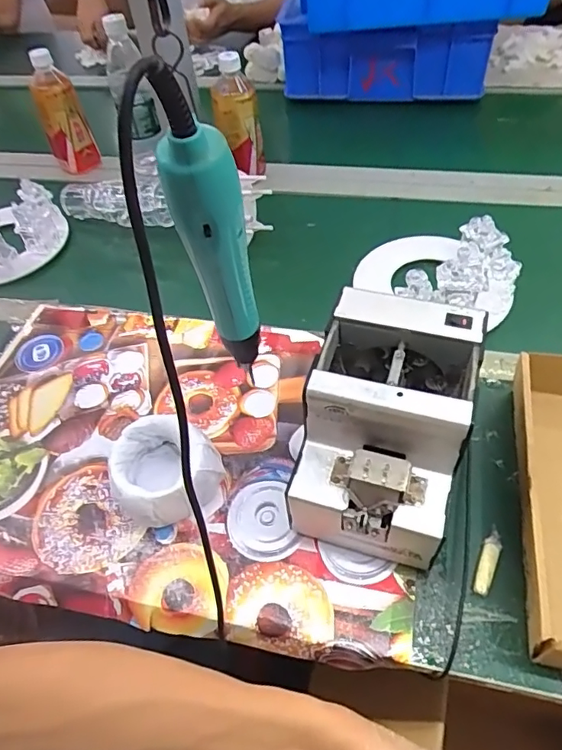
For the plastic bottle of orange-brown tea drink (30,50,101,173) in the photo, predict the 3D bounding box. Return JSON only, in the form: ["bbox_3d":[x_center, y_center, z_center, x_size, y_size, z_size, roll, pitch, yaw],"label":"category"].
[{"bbox_3d":[-0.366,-0.427,0.874,0.072,0.192,0.083,-22,53,-12],"label":"plastic bottle of orange-brown tea drink"}]

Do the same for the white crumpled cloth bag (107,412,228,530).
[{"bbox_3d":[-0.107,0.089,0.491,0.096,0.065,0.084,-22,53,-12],"label":"white crumpled cloth bag"}]

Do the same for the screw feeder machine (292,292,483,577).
[{"bbox_3d":[0.090,0.048,0.455,0.120,0.151,0.172,13,54,16],"label":"screw feeder machine"}]

